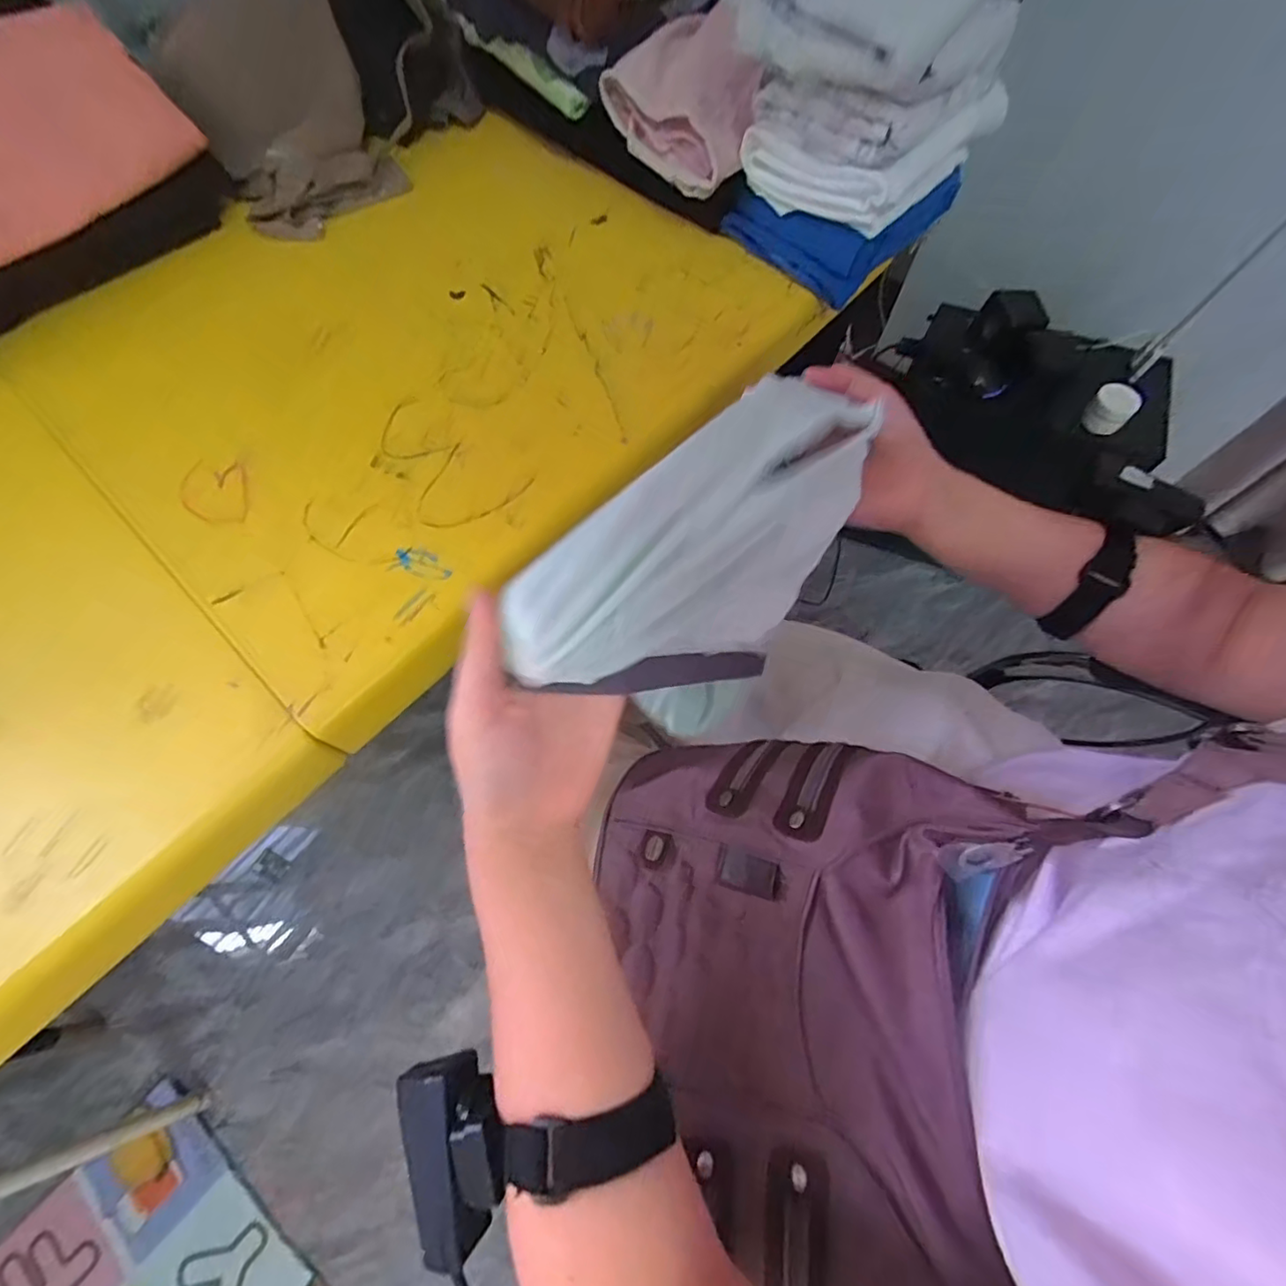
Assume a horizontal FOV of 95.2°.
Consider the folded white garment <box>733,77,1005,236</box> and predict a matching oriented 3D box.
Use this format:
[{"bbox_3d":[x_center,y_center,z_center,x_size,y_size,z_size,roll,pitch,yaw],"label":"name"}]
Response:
[{"bbox_3d":[0.159,-0.344,0.394,0.151,0.044,0.105,-43,73,-15],"label":"folded white garment"}]

